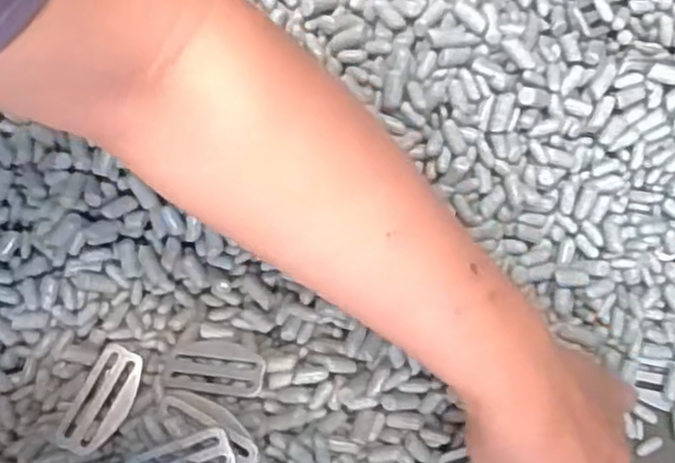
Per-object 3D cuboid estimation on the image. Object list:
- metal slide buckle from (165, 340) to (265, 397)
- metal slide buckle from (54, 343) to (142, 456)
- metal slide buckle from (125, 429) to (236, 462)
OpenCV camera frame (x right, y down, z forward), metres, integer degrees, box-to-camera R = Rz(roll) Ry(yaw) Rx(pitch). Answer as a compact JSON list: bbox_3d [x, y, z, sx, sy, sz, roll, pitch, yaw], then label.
[{"bbox_3d":[-0.067,0.075,0.409,0.058,0.008,0.028,2,71,20],"label":"metal slide buckle"},{"bbox_3d":[-0.128,0.093,0.406,0.029,0.008,0.060,30,79,9],"label":"metal slide buckle"},{"bbox_3d":[-0.081,0.118,0.380,0.061,0.008,0.023,-22,86,16],"label":"metal slide buckle"}]

